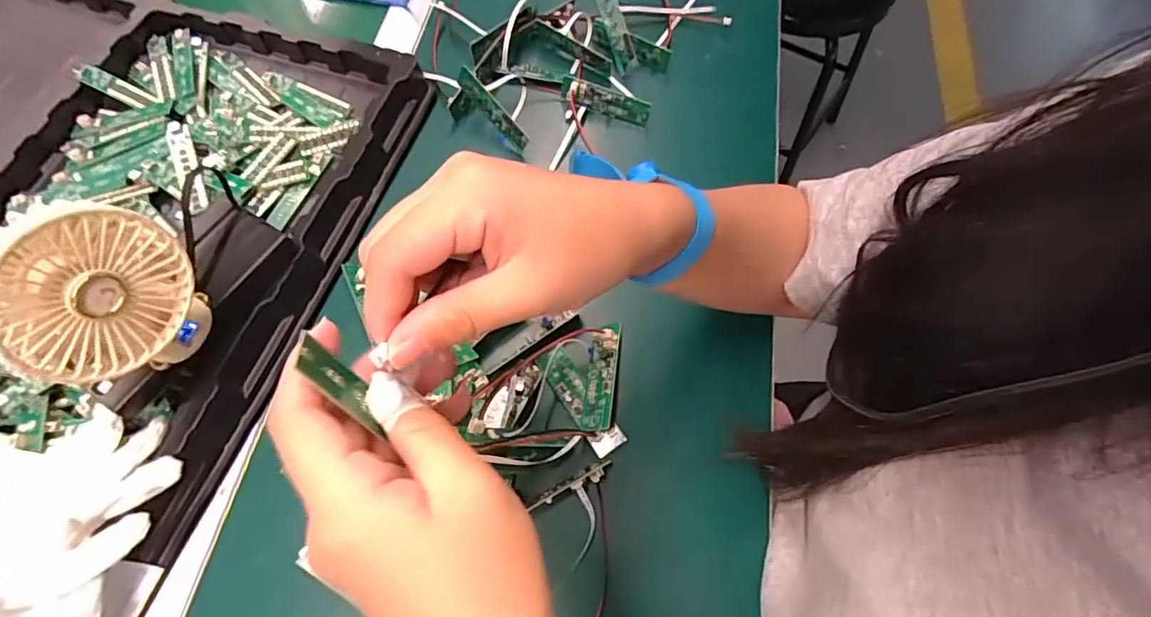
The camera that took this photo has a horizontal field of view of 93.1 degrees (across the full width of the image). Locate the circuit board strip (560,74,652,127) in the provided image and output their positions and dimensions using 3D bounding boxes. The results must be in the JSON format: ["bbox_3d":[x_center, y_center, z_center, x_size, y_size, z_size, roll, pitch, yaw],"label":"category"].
[{"bbox_3d":[0.026,-0.186,0.490,0.083,0.025,0.012,18,49,4],"label":"circuit board strip"}]

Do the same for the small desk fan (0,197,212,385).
[{"bbox_3d":[-0.255,-0.004,0.290,0.060,0.101,0.086,15,66,7],"label":"small desk fan"}]

